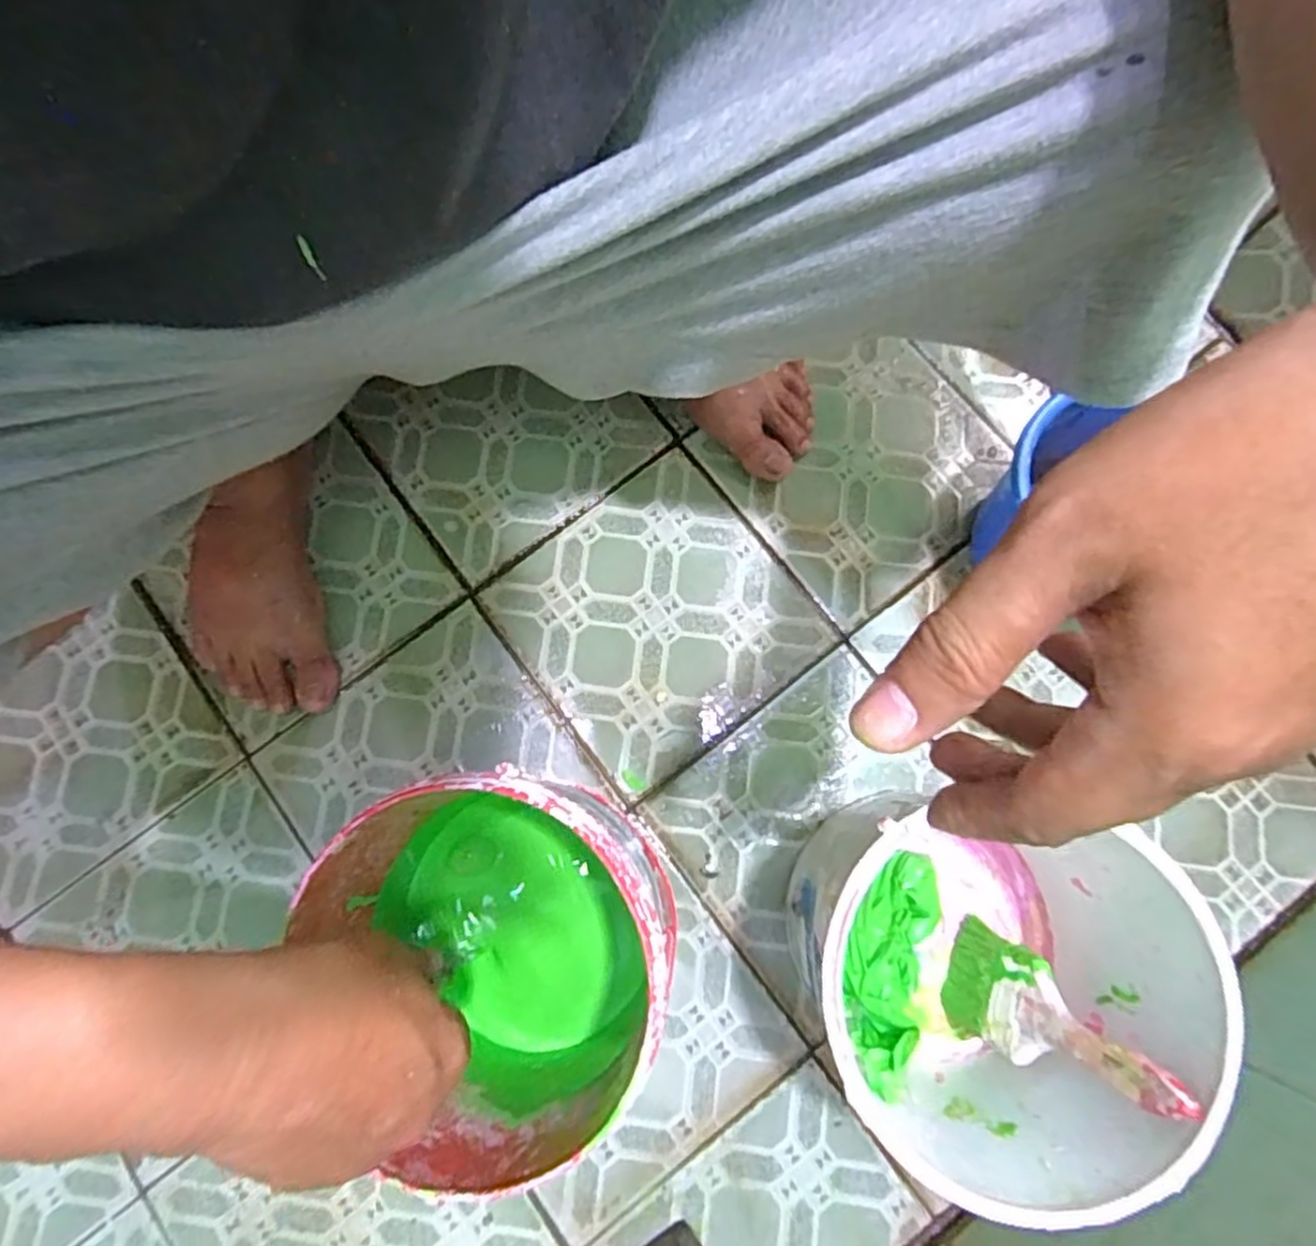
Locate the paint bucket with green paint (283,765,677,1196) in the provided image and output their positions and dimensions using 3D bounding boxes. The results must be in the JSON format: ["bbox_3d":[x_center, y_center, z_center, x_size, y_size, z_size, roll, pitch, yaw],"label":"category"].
[{"bbox_3d":[-0.083,0.180,0.426,0.167,0.182,0.181,-37,81,-6],"label":"paint bucket with green paint"}]

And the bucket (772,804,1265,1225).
[{"bbox_3d":[0.173,0.191,0.423,0.179,0.189,0.172,-11,79,-1],"label":"bucket"}]

